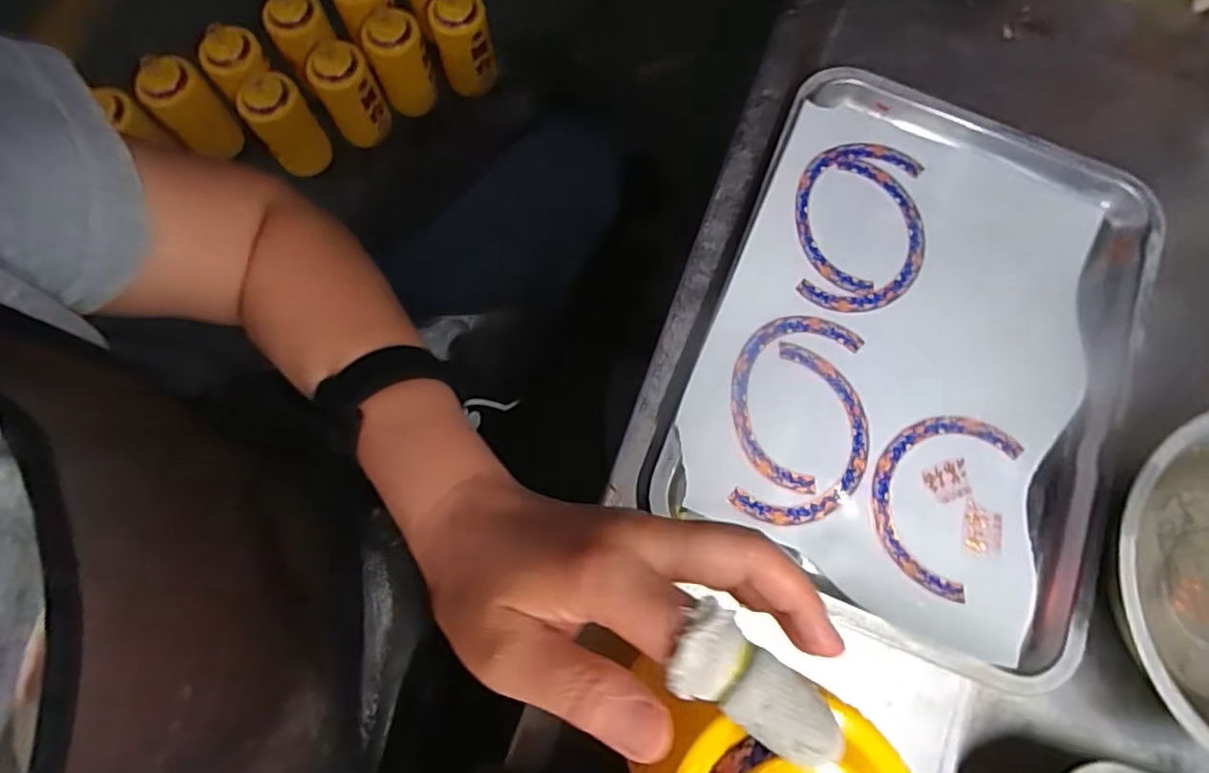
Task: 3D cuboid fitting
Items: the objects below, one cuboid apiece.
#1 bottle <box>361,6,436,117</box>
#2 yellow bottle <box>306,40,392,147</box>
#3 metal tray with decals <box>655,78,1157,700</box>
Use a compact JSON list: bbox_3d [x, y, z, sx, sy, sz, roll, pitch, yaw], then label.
[{"bbox_3d":[-0.337,-0.533,1.051,0.096,0.162,0.078,-27,78,-6],"label":"bottle"},{"bbox_3d":[-0.430,-0.495,1.072,0.094,0.161,0.095,0,76,1],"label":"yellow bottle"},{"bbox_3d":[0.203,-0.024,0.405,0.261,0.032,0.351,22,77,5],"label":"metal tray with decals"}]

